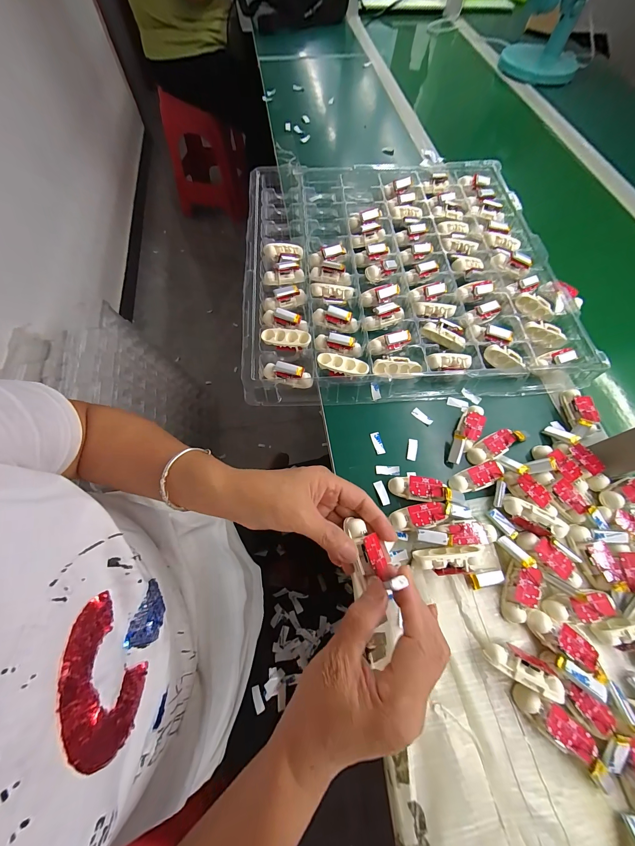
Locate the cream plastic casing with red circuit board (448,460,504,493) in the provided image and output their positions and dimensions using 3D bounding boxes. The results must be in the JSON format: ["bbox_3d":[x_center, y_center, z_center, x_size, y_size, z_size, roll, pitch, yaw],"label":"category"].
[{"bbox_3d":[0.182,0.061,0.329,0.067,0.014,0.024,-17,68,-9],"label":"cream plastic casing with red circuit board"}]

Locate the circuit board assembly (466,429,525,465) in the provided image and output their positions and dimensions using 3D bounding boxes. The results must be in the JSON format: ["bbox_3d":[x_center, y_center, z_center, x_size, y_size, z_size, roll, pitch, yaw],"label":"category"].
[{"bbox_3d":[0.207,0.027,0.342,0.063,0.010,0.025,-30,69,6],"label":"circuit board assembly"}]

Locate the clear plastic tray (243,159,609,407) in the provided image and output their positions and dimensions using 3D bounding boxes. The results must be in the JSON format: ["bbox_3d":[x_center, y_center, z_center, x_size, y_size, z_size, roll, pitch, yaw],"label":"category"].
[{"bbox_3d":[0.125,-0.259,0.459,0.464,0.039,0.484,-3,67,-3],"label":"clear plastic tray"}]

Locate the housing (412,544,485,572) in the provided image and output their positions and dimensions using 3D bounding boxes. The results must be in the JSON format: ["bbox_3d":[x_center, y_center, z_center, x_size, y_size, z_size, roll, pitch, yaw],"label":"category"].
[{"bbox_3d":[0.132,0.134,0.289,0.072,0.018,0.021,-5,67,-4],"label":"housing"}]

